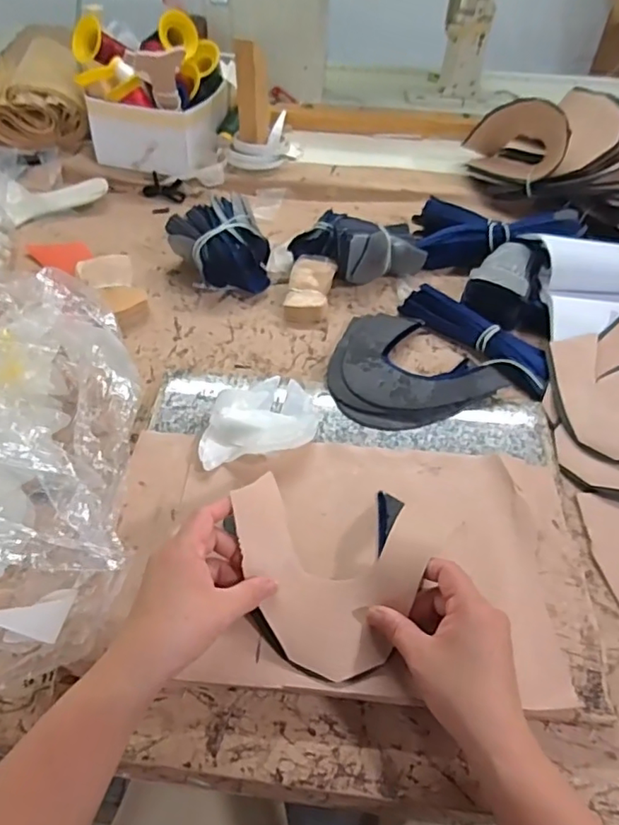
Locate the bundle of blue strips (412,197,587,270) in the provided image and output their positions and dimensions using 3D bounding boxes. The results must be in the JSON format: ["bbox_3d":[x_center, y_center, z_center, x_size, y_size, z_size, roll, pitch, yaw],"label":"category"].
[{"bbox_3d":[0.242,-0.235,0.729,0.207,0.059,0.089,3,51,17],"label":"bundle of blue strips"}]

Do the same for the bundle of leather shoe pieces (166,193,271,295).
[{"bbox_3d":[-0.107,-0.207,0.707,0.109,0.077,0.113,-24,57,-19],"label":"bundle of leather shoe pieces"}]

